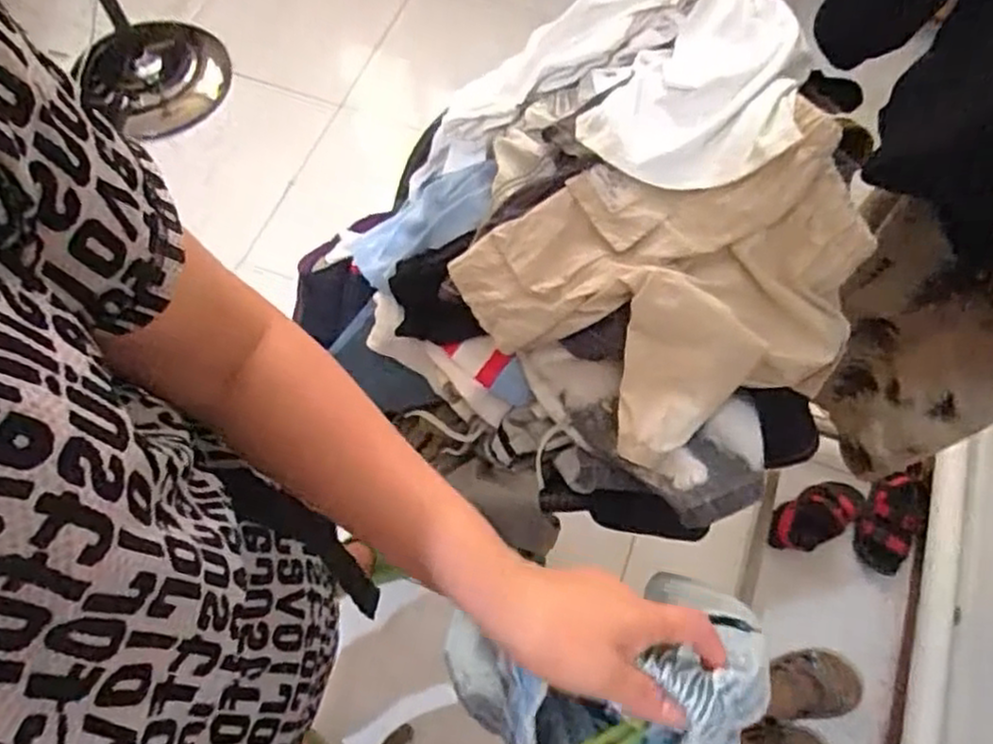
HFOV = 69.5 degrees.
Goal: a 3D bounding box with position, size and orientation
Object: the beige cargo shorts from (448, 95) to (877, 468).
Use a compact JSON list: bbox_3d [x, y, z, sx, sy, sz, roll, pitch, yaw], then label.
[{"bbox_3d":[0.156,-0.081,0.628,0.313,0.148,0.243,-20,67,-10],"label":"beige cargo shorts"}]

